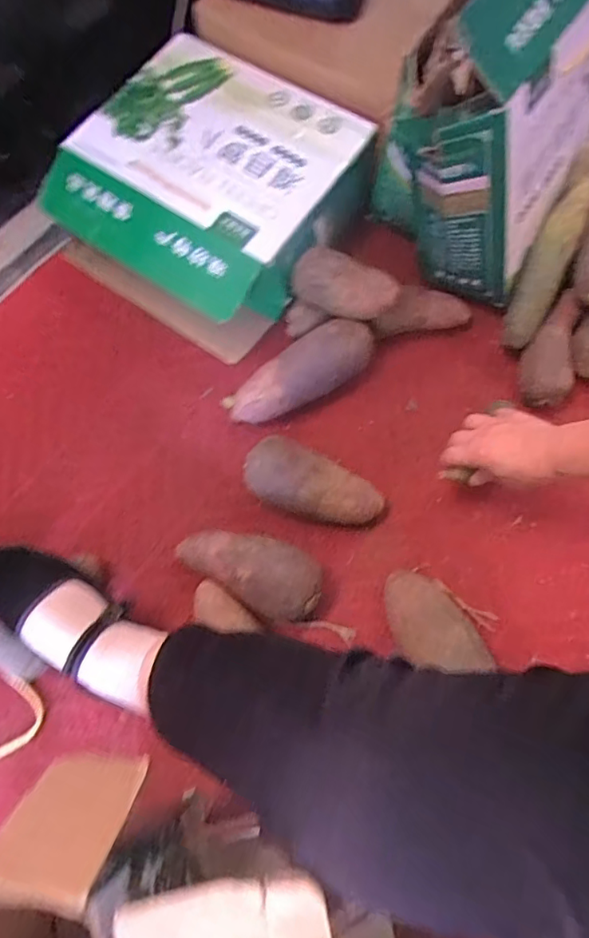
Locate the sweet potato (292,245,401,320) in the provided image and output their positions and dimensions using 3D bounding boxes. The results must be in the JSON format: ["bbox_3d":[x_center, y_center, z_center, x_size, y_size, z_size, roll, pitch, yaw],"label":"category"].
[{"bbox_3d":[0.065,-0.235,0.690,0.137,0.065,0.063,24,71,10],"label":"sweet potato"}]

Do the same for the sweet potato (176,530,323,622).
[{"bbox_3d":[-0.051,0.113,0.620,0.174,0.077,0.083,24,71,10],"label":"sweet potato"}]

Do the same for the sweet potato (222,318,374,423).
[{"bbox_3d":[0.011,-0.124,0.716,0.208,0.069,0.076,-27,70,-9],"label":"sweet potato"}]

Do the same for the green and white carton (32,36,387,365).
[{"bbox_3d":[-0.116,-0.392,0.778,0.370,0.153,0.348,33,73,13],"label":"green and white carton"}]

